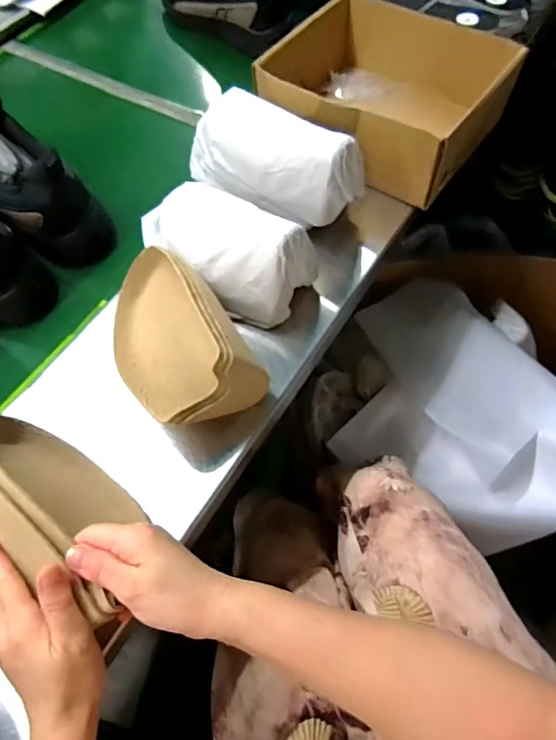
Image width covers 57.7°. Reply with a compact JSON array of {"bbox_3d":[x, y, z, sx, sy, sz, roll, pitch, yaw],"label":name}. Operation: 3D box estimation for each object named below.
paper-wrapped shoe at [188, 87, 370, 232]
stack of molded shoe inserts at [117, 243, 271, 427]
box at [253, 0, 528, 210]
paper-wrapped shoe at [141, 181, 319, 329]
[{"bbox_3d":[-0.006,-0.247,0.579,0.214,0.093,0.088,34,68,19],"label":"paper-wrapped shoe"},{"bbox_3d":[-0.109,-0.038,0.492,0.113,0.084,0.195,-35,65,-15],"label":"stack of molded shoe inserts"},{"bbox_3d":[0.145,-0.365,0.664,0.269,0.100,0.256,32,67,18],"label":"box"},{"bbox_3d":[-0.061,-0.142,0.546,0.206,0.079,0.101,32,67,19],"label":"paper-wrapped shoe"}]

